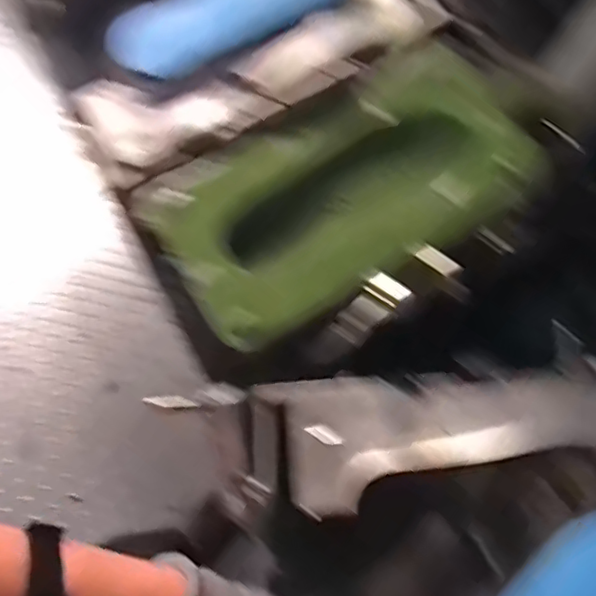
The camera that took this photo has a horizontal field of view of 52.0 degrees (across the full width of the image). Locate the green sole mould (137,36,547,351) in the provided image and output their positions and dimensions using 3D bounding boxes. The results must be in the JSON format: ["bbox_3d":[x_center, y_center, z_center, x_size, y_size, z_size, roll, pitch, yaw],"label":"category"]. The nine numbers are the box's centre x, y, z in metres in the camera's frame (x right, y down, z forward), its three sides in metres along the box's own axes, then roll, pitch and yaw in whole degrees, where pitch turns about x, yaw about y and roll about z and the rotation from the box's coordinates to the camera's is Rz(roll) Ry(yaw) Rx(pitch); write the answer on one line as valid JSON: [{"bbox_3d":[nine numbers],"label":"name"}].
[{"bbox_3d":[0.053,-0.100,0.586,0.357,0.066,0.173,-30,75,-7],"label":"green sole mould"}]

